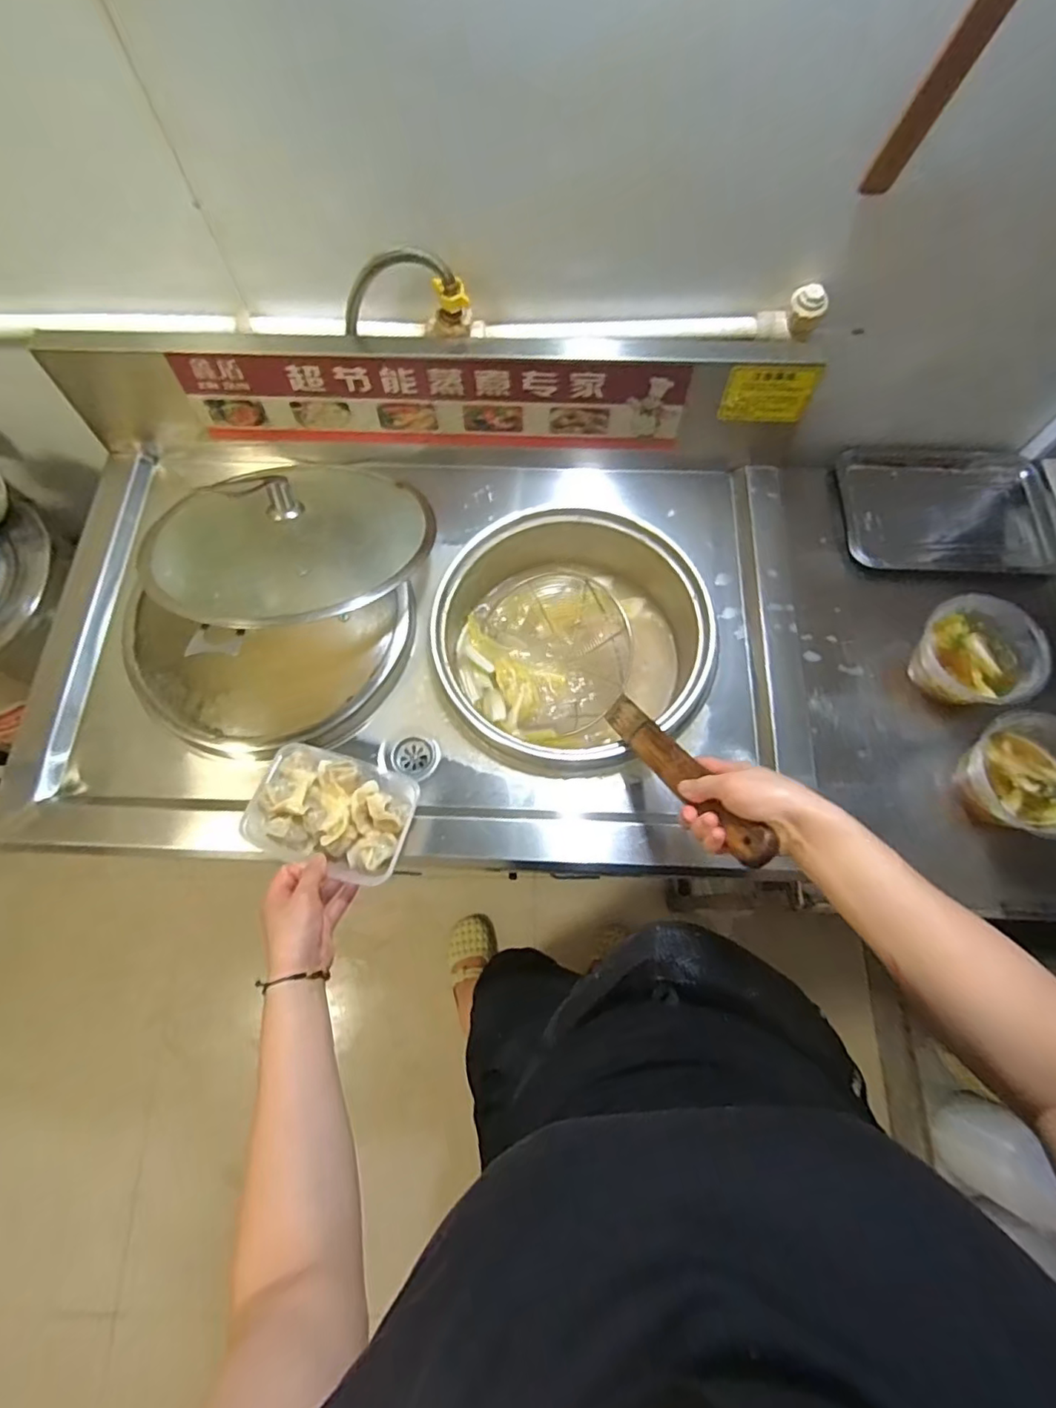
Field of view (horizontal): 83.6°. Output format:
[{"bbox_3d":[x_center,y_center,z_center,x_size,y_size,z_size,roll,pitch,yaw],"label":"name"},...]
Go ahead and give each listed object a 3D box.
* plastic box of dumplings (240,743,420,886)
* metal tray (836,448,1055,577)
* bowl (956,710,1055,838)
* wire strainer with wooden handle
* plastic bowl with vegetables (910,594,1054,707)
[{"bbox_3d":[-0.198,0.108,0.608,0.160,0.034,0.118,14,71,5],"label":"plastic box of dumplings"},{"bbox_3d":[0.606,-0.292,0.858,0.300,0.037,0.223,2,71,1],"label":"metal tray"},{"bbox_3d":[0.579,0.088,0.692,0.134,0.091,0.141,0,71,0],"label":"bowl"},{"bbox_3d":[0.088,0.011,0.646,0.172,0.132,0.496,-26,34,-9],"label":"wire strainer with wooden handle"},{"bbox_3d":[0.554,-0.058,0.739,0.132,0.081,0.135,0,71,0],"label":"plastic bowl with vegetables"}]

